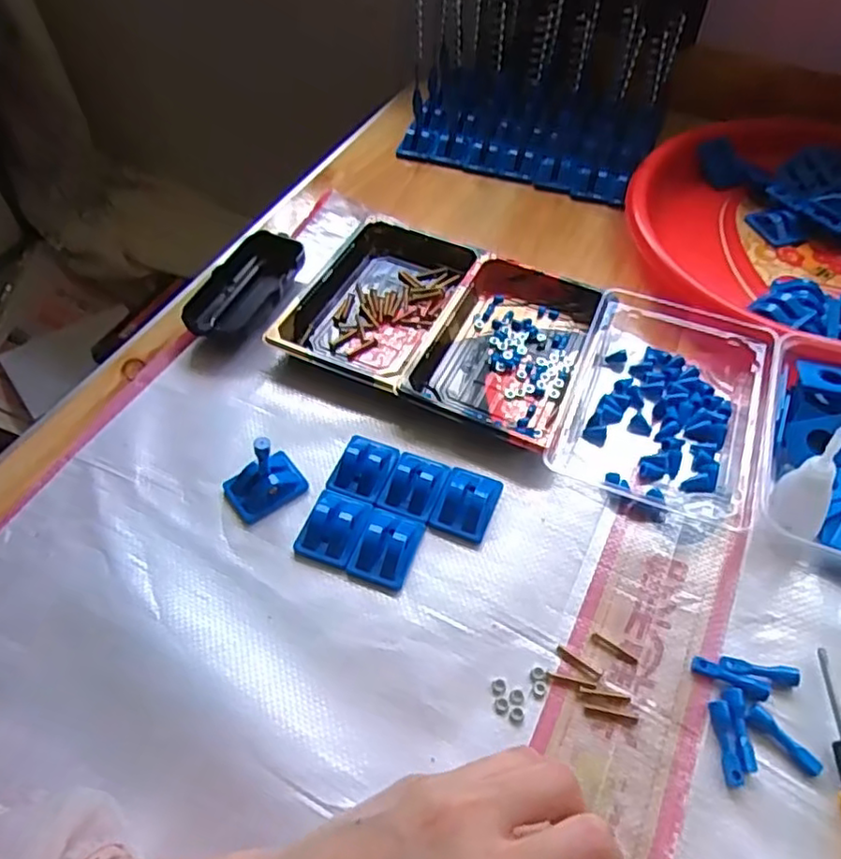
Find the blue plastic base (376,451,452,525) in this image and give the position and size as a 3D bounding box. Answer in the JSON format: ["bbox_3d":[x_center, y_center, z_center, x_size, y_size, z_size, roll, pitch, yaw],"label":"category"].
[{"bbox_3d":[-0.002,0.033,0.399,0.035,0.015,0.047,16,55,12],"label":"blue plastic base"}]

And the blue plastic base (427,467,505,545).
[{"bbox_3d":[0.029,0.044,0.396,0.033,0.015,0.044,20,56,14],"label":"blue plastic base"}]

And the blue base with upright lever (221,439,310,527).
[{"bbox_3d":[-0.095,0.027,0.388,0.045,0.041,0.034,-30,59,-20],"label":"blue base with upright lever"}]

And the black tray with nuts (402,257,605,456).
[{"bbox_3d":[0.064,-0.060,0.464,0.099,0.023,0.160,20,56,14],"label":"black tray with nuts"}]

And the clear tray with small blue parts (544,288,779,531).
[{"bbox_3d":[0.168,-0.028,0.434,0.125,0.032,0.170,19,56,13],"label":"clear tray with small blue parts"}]

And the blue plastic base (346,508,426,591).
[{"bbox_3d":[-0.019,0.068,0.377,0.032,0.014,0.044,17,55,12],"label":"blue plastic base"}]

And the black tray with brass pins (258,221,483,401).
[{"bbox_3d":[-0.024,-0.104,0.496,0.109,0.022,0.176,21,56,15],"label":"black tray with brass pins"}]

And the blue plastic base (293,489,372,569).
[{"bbox_3d":[-0.051,0.057,0.385,0.036,0.013,0.045,16,55,12],"label":"blue plastic base"}]

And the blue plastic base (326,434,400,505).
[{"bbox_3d":[-0.035,0.023,0.407,0.034,0.013,0.045,18,56,13],"label":"blue plastic base"}]

